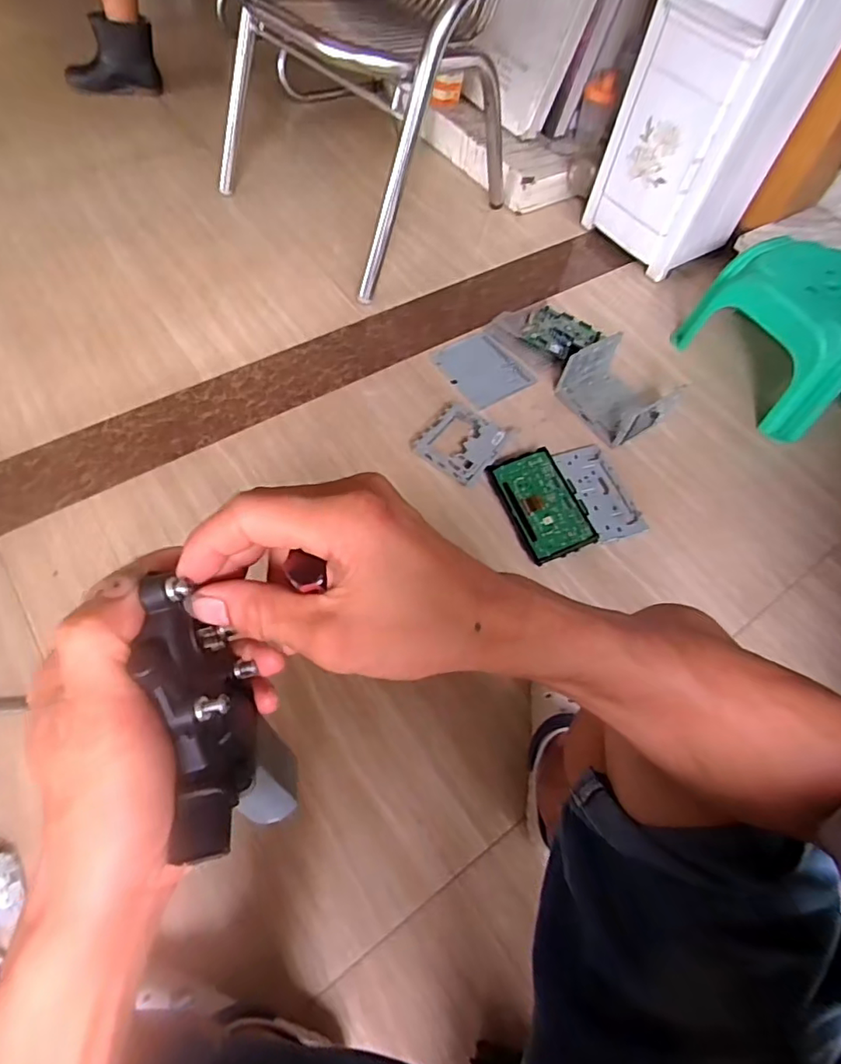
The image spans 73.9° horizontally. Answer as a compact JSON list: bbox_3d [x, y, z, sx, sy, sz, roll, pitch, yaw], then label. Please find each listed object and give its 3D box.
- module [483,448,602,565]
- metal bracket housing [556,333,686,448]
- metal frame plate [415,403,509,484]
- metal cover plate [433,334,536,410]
[{"bbox_3d":[0.217,-0.053,0.981,0.132,0.024,0.205,-17,63,-13],"label":"module"},{"bbox_3d":[0.380,-0.277,1.080,0.158,0.082,0.182,-31,67,-19],"label":"metal bracket housing"},{"bbox_3d":[0.077,-0.164,1.033,0.135,0.019,0.136,40,66,17],"label":"metal frame plate"},{"bbox_3d":[0.132,-0.335,1.149,0.138,0.017,0.170,-27,66,-18],"label":"metal cover plate"}]

